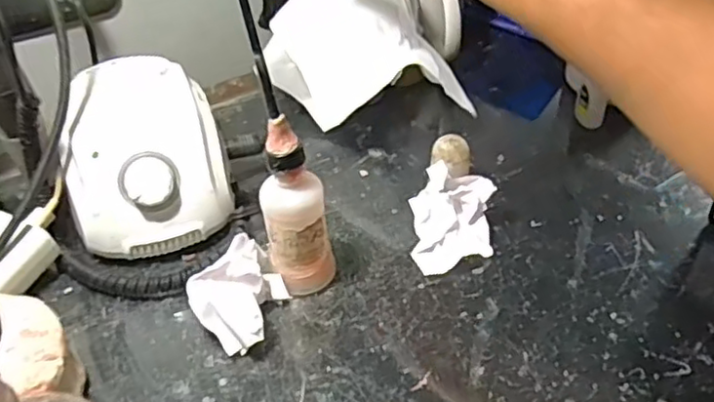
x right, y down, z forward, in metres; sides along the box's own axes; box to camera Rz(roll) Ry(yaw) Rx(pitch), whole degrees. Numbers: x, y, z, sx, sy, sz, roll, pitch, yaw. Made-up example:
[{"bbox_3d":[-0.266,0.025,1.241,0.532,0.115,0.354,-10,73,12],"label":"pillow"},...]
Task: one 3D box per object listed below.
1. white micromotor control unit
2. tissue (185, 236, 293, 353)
[{"bbox_3d":[-0.147,-0.037,0.458,0.106,0.074,0.134,-12,42,-12],"label":"white micromotor control unit"},{"bbox_3d":[-0.065,0.057,0.389,0.049,0.035,0.055,28,49,30],"label":"tissue"}]

